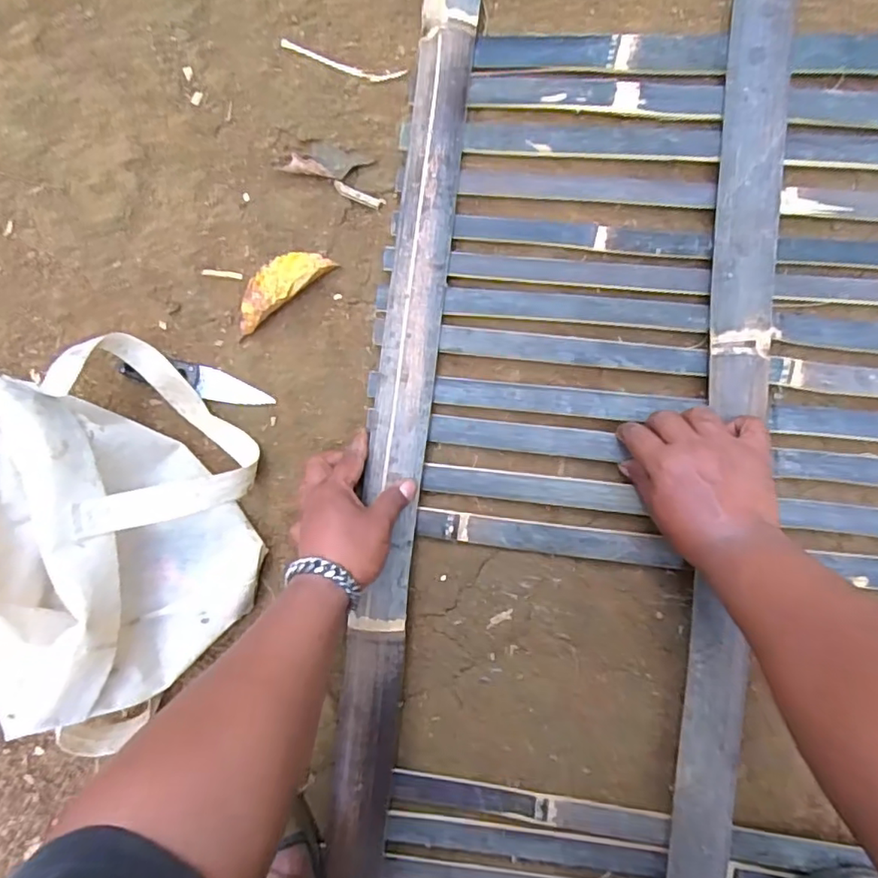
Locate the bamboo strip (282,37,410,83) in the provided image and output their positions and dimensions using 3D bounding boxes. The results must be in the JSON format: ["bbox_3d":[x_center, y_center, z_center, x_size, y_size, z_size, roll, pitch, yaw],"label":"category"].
[{"bbox_3d":[-0.096,-0.368,0.573,0.126,0.008,0.018,17,90,7],"label":"bamboo strip"}]

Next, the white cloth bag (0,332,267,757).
[{"bbox_3d":[-0.280,0.073,0.487,0.245,0.147,0.227,42,93,6],"label":"white cloth bag"}]

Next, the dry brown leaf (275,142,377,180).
[{"bbox_3d":[-0.109,-0.264,0.556,0.088,0.013,0.035,-6,87,-10],"label":"dry brown leaf"}]

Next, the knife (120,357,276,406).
[{"bbox_3d":[-0.231,-0.056,0.559,0.150,0.012,0.030,15,90,7],"label":"knife"}]

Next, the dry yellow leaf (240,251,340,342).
[{"bbox_3d":[-0.152,-0.143,0.548,0.108,0.022,0.042,-36,85,4],"label":"dry yellow leaf"}]

